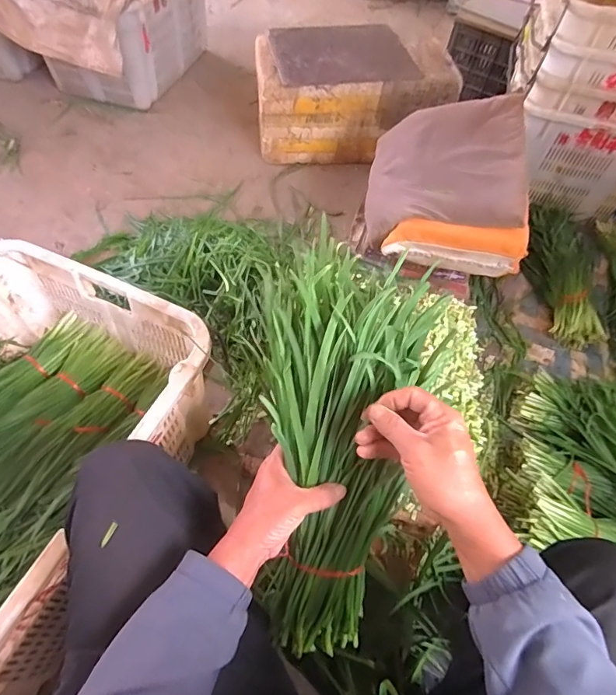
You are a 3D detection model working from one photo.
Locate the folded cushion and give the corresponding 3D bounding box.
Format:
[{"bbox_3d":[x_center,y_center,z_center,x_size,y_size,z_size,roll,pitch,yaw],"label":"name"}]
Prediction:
[{"bbox_3d":[0.341,-0.419,1.096,0.359,0.204,0.406,8,57,1],"label":"folded cushion"}]

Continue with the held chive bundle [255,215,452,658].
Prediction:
[{"bbox_3d":[0.040,0.121,0.511,0.191,0.092,0.480,6,97,0],"label":"held chive bundle"}]

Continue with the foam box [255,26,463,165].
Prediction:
[{"bbox_3d":[0.141,-0.867,1.545,0.628,0.318,0.359,-2,57,-5],"label":"foam box"}]

